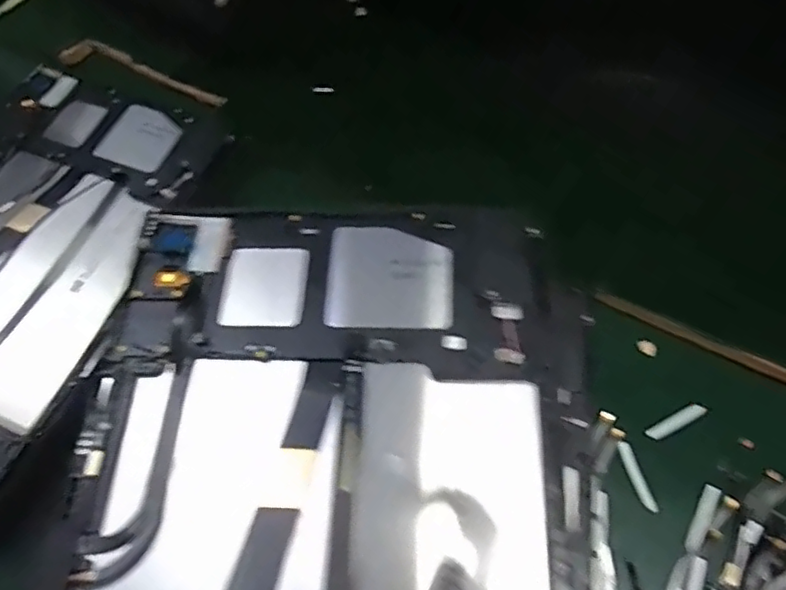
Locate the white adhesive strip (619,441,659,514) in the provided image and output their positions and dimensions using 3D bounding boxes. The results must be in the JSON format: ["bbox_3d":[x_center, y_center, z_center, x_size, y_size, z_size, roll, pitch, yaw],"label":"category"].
[{"bbox_3d":[0.113,0.083,0.280,0.005,0.004,0.033,-17,63,-7],"label":"white adhesive strip"}]

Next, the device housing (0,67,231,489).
[{"bbox_3d":[-0.203,-0.017,0.330,0.145,0.020,0.230,22,65,13],"label":"device housing"}]

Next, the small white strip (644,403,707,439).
[{"bbox_3d":[0.136,0.060,0.293,0.032,0.004,0.007,-25,64,-11],"label":"small white strip"}]

